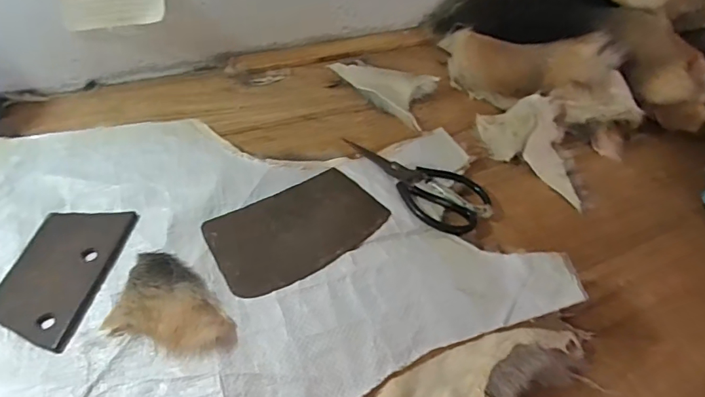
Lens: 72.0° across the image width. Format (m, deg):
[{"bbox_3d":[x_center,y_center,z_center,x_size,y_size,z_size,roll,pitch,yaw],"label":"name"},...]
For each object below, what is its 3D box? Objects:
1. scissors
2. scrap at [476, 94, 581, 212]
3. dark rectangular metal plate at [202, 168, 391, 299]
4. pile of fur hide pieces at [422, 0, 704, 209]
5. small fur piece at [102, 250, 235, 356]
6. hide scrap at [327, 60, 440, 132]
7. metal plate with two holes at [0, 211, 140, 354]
[{"bbox_3d":[0.081,-0.028,0.651,0.207,0.009,0.096,36,53,27],"label":"scissors"},{"bbox_3d":[0.255,-0.081,0.706,0.132,0.046,0.198,8,46,3],"label":"scrap"},{"bbox_3d":[-0.064,0.034,0.582,0.204,0.009,0.130,-26,53,-26],"label":"dark rectangular metal plate"},{"bbox_3d":[0.448,-0.279,0.789,0.550,0.247,0.536,-3,46,-8],"label":"pile of fur hide pieces"},{"bbox_3d":[-0.176,0.105,0.490,0.138,0.020,0.092,15,47,10],"label":"small fur piece"},{"bbox_3d":[0.036,-0.171,0.772,0.178,0.035,0.094,17,47,11],"label":"hide scrap"},{"bbox_3d":[-0.310,0.074,0.517,0.095,0.009,0.167,7,46,2],"label":"metal plate with two holes"}]

